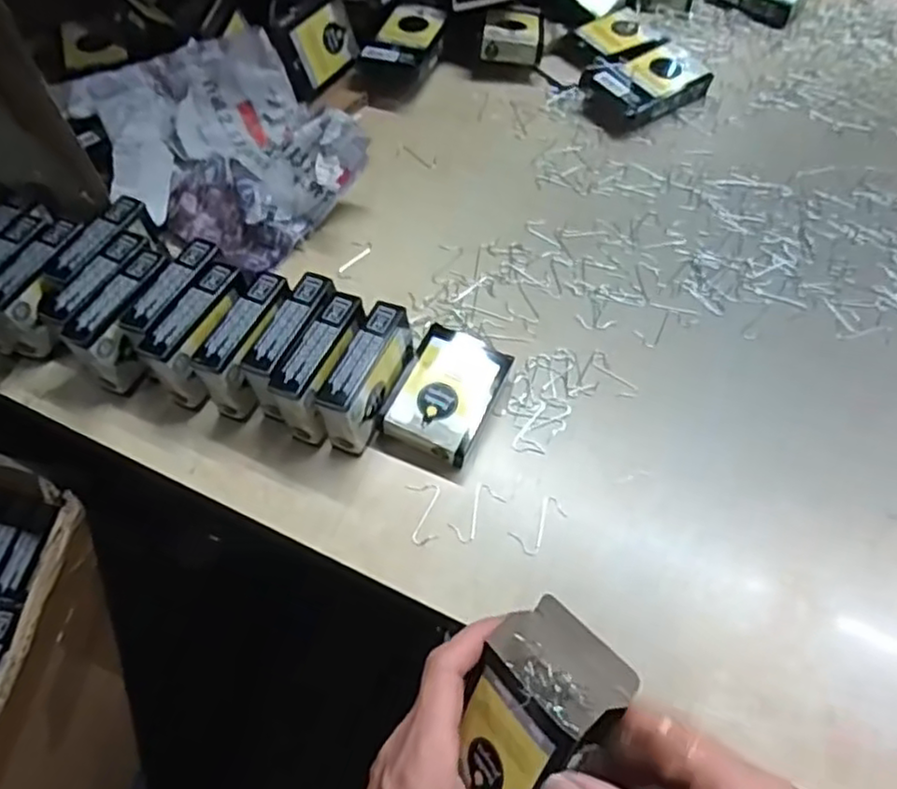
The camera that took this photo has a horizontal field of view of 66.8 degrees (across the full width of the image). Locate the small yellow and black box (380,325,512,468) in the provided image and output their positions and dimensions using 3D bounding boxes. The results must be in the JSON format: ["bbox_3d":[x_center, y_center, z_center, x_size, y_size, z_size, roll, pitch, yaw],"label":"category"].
[{"bbox_3d":[-0.001,0.000,0.410,0.054,0.026,0.080,22,62,13],"label":"small yellow and black box"}]

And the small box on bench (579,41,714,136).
[{"bbox_3d":[0.161,-0.255,0.562,0.102,0.024,0.061,-25,62,-13],"label":"small box on bench"}]

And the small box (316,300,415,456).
[{"bbox_3d":[-0.045,-0.008,0.393,0.023,0.056,0.075,24,63,14],"label":"small box"}]

